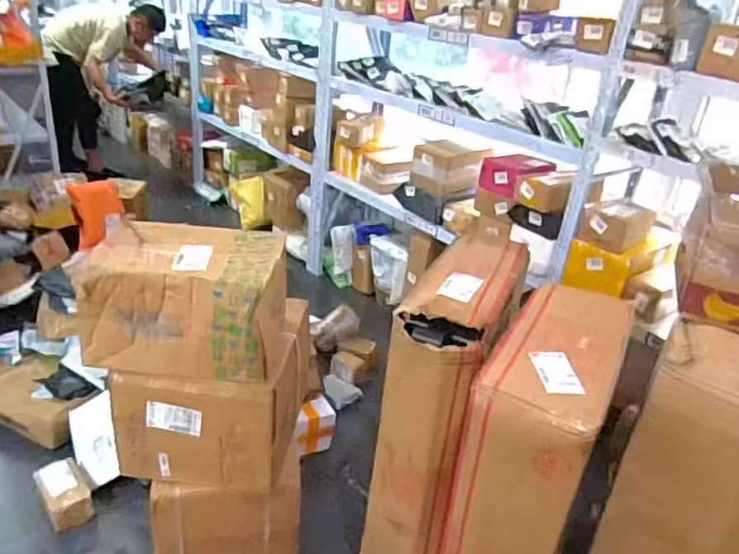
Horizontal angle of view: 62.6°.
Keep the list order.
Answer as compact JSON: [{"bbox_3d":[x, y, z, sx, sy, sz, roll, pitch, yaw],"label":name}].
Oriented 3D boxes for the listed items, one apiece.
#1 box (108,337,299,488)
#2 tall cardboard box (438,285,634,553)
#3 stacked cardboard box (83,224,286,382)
[{"bbox_3d":[-0.352,0.285,1.367,0.353,0.276,0.240,7,27,4],"label":"box"},{"bbox_3d":[0.322,0.435,1.280,0.216,0.679,0.390,18,29,24],"label":"tall cardboard box"},{"bbox_3d":[-0.376,0.042,1.303,0.371,0.207,0.295,4,26,-2],"label":"stacked cardboard box"}]

